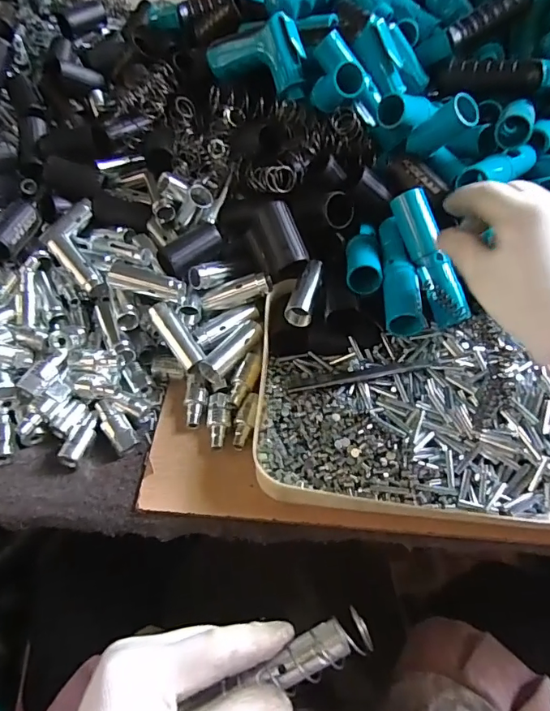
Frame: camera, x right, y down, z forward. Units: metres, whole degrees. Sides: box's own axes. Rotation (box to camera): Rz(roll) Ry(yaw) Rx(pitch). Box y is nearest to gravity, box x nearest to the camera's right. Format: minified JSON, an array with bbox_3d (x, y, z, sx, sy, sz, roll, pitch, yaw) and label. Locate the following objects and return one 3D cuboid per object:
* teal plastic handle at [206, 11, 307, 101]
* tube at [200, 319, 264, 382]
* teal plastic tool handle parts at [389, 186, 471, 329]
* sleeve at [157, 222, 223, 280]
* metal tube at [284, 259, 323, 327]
[{"bbox_3d":[-0.016,-0.323,0.506,0.044,0.062,0.138,-36,61,-28],"label":"teal plastic handle"},{"bbox_3d":[-0.039,-0.004,0.441,0.024,0.018,0.072,31,56,20],"label":"tube"},{"bbox_3d":[0.134,-0.084,0.408,0.026,0.032,0.121,-14,79,-15],"label":"teal plastic tool handle parts"},{"bbox_3d":[-0.081,-0.105,0.480,0.066,0.027,0.033,-28,58,-24],"label":"sleeve"},{"bbox_3d":[0.028,-0.060,0.444,0.024,0.018,0.073,11,51,6],"label":"metal tube"}]

